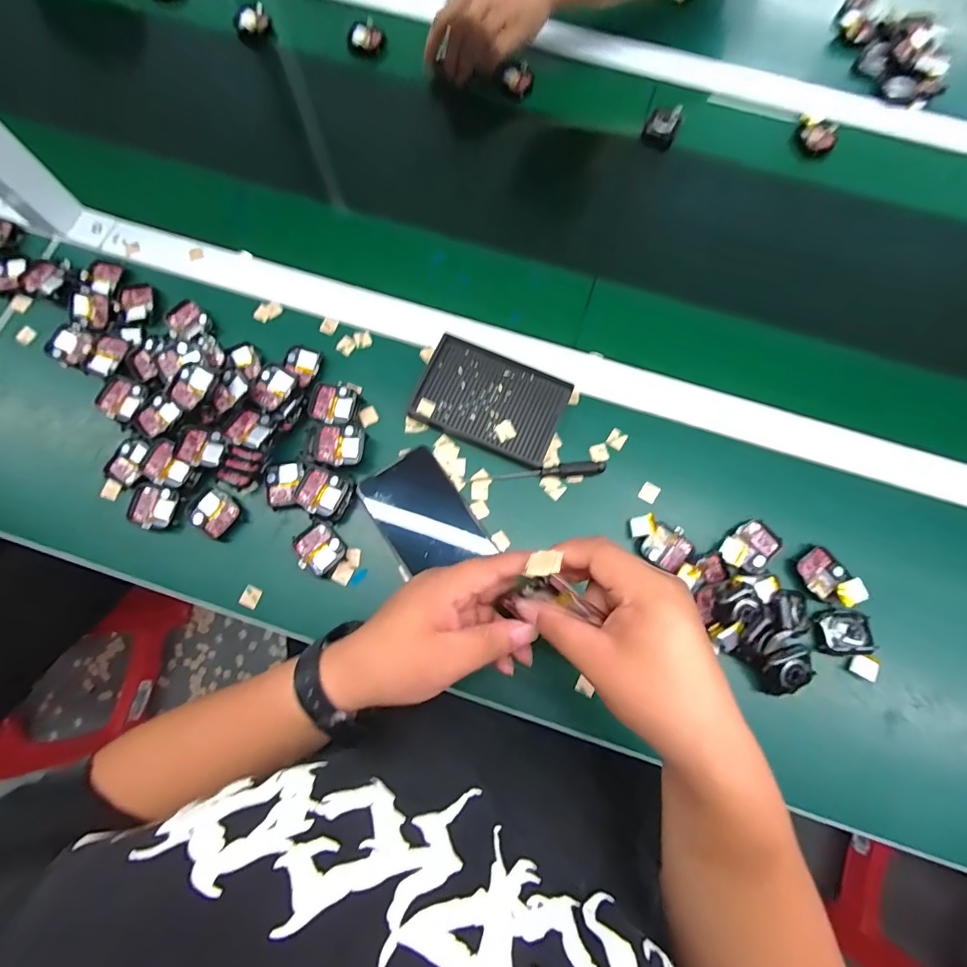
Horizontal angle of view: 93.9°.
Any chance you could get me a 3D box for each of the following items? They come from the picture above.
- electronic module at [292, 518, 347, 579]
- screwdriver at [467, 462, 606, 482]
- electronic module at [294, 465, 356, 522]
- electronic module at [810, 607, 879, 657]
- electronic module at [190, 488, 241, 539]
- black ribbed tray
[{"bbox_3d":[-0.146,0.059,0.402,0.044,0.010,0.038,42,79,9],"label":"electronic module"},{"bbox_3d":[0.050,-0.011,0.423,0.126,0.012,0.012,-3,76,-2],"label":"screwdriver"},{"bbox_3d":[-0.144,0.009,0.409,0.047,0.014,0.041,24,76,5],"label":"electronic module"},{"bbox_3d":[0.308,0.128,0.388,0.046,0.014,0.038,3,75,0],"label":"electronic module"},{"bbox_3d":[-0.243,0.028,0.410,0.035,0.006,0.037,33,77,7],"label":"electronic module"},{"bbox_3d":[0.008,-0.079,0.435,0.134,0.023,0.087,23,76,5],"label":"black ribbed tray"}]

